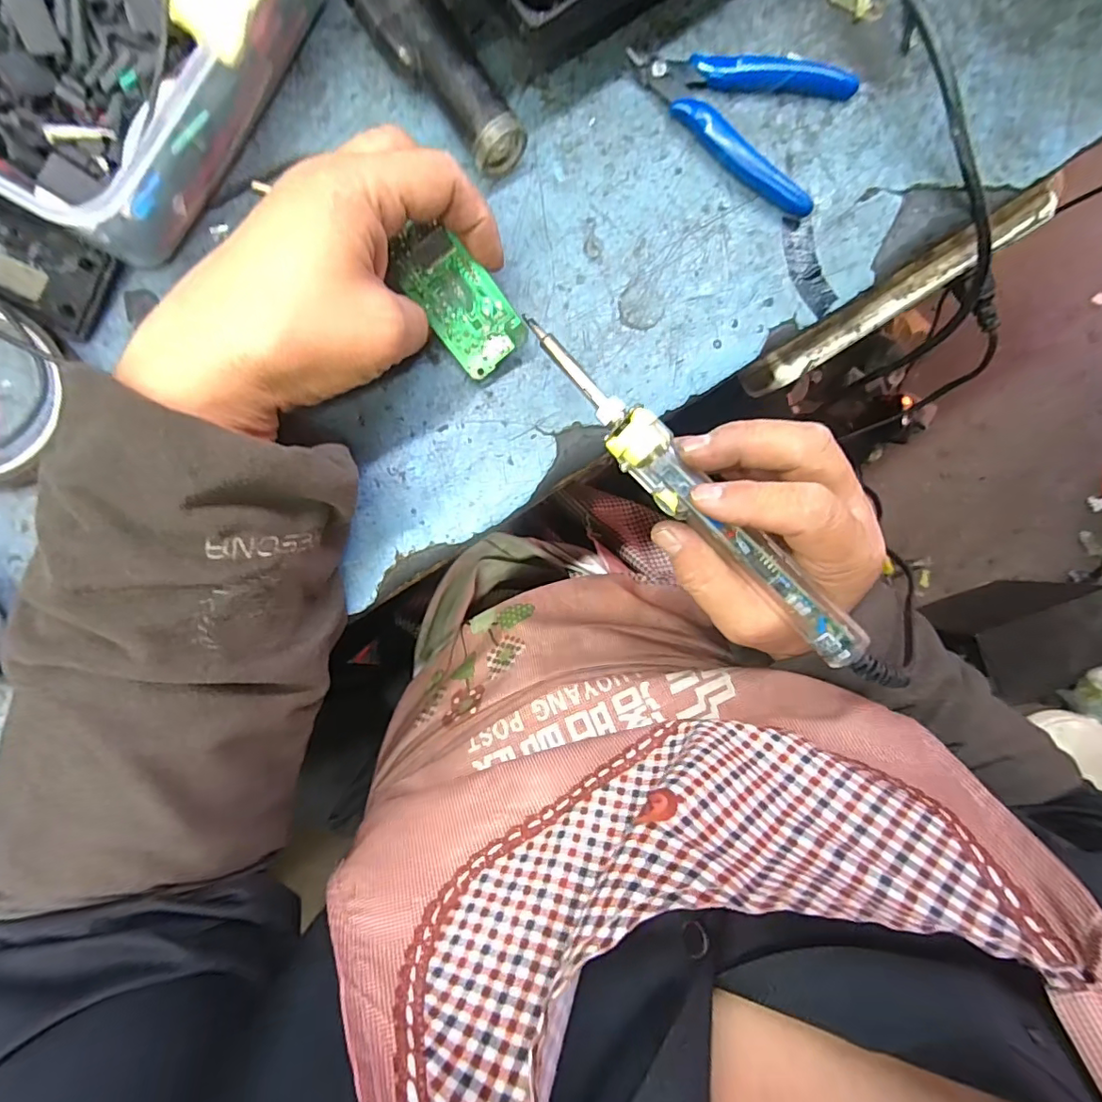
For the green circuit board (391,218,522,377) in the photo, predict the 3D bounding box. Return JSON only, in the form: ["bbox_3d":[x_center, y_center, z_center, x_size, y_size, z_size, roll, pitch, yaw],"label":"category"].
[{"bbox_3d":[-0.046,-0.124,0.264,0.037,0.004,0.069,-38,107,9],"label":"green circuit board"}]

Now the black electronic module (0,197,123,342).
[{"bbox_3d":[-0.266,-0.146,0.265,0.096,0.010,0.045,27,87,-3],"label":"black electronic module"}]

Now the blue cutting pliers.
[{"bbox_3d":[0.102,-0.244,0.289,0.114,0.014,0.079,24,87,-3],"label":"blue cutting pliers"}]

